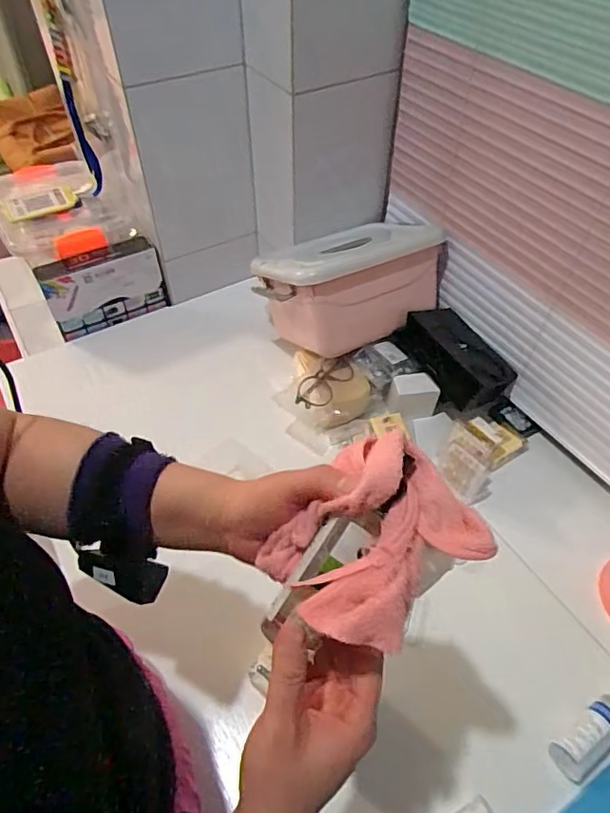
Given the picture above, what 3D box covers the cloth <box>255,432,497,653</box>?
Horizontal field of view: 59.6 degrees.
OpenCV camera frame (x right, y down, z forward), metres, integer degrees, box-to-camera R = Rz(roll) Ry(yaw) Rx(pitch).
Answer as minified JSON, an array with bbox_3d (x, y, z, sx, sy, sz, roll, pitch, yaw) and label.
[{"bbox_3d":[0.041,0.083,0.326,0.113,0.074,0.099,-32,57,-24],"label":"cloth"}]

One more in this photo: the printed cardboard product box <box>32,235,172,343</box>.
[{"bbox_3d":[-0.389,-0.231,1.038,0.217,0.140,0.069,-27,40,-17],"label":"printed cardboard product box"}]

